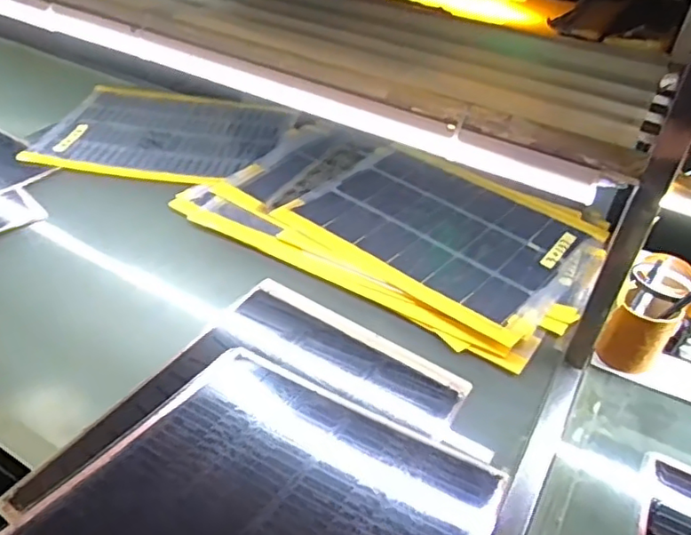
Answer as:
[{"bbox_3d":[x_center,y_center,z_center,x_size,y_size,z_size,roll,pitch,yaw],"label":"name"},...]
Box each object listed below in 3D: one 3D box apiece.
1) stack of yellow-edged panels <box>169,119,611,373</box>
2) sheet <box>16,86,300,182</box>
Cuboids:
[{"bbox_3d":[0.088,-0.088,1.055,0.670,0.040,0.430,24,42,23],"label":"stack of yellow-edged panels"},{"bbox_3d":[-0.373,-0.290,1.275,0.481,0.023,0.381,7,38,5],"label":"sheet"}]

